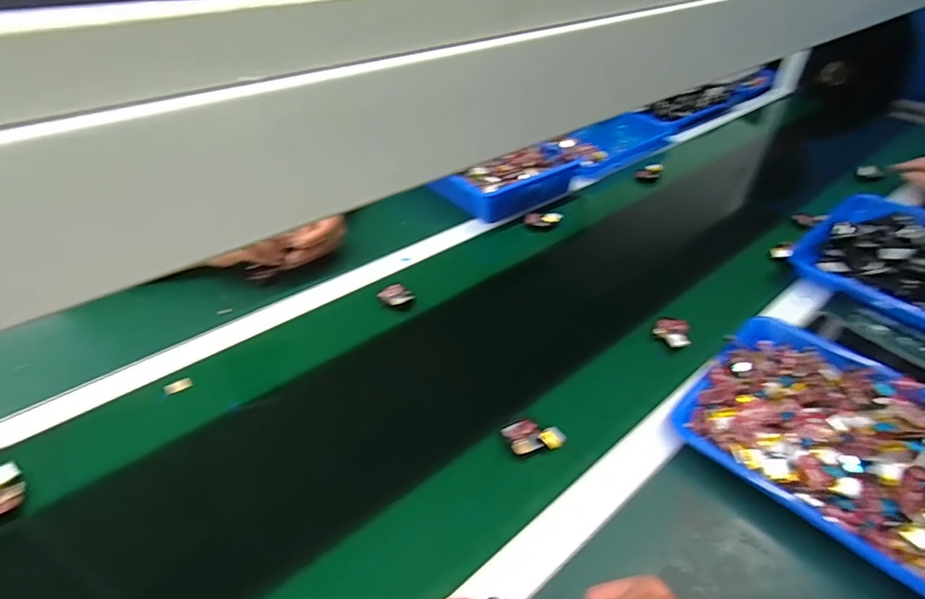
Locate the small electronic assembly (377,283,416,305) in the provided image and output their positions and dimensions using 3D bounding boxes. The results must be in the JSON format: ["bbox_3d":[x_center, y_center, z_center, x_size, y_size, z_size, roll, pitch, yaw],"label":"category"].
[{"bbox_3d":[-0.093,-0.006,0.687,0.044,0.008,0.044,-20,39,-27],"label":"small electronic assembly"}]

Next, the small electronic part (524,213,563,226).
[{"bbox_3d":[0.141,-0.139,0.850,0.065,0.020,0.023,0,35,-1],"label":"small electronic part"}]

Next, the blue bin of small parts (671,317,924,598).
[{"bbox_3d":[0.401,0.148,0.467,0.233,0.048,0.323,-28,43,-35],"label":"blue bin of small parts"}]

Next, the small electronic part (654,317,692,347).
[{"bbox_3d":[0.270,0.042,0.627,0.044,0.022,0.044,21,40,28],"label":"small electronic part"}]

